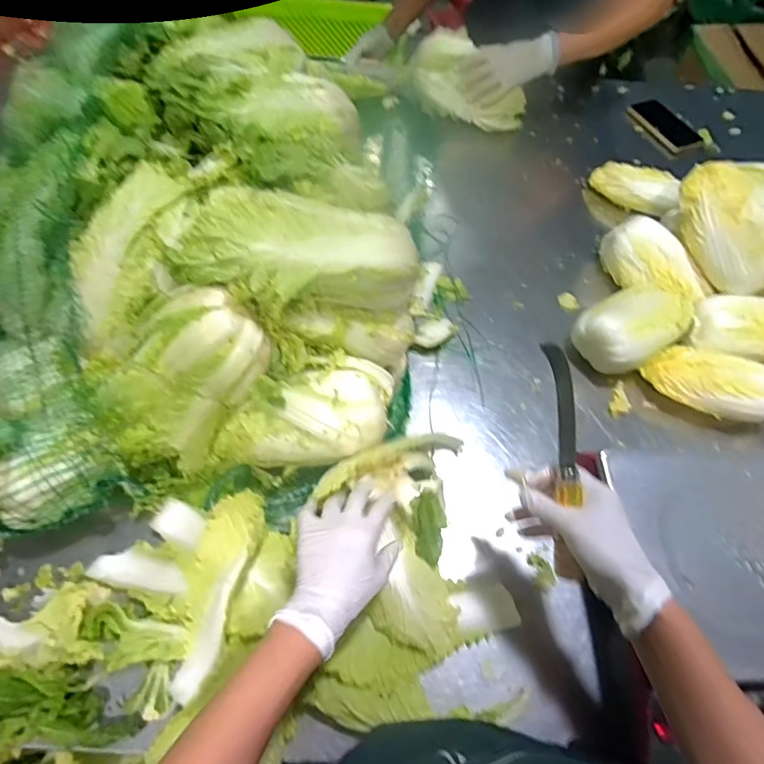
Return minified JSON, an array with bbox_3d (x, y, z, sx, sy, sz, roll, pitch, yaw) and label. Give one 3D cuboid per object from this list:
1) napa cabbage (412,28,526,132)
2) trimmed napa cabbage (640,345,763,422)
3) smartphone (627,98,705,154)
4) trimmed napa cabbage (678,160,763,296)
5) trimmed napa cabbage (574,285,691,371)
[{"bbox_3d":[0.176,-0.595,0.950,0.253,0.115,0.081,33,63,-4],"label":"napa cabbage"},{"bbox_3d":[0.466,-0.002,0.664,0.166,0.088,0.086,24,62,11],"label":"trimmed napa cabbage"},{"bbox_3d":[0.599,-0.550,1.001,0.086,0.020,0.162,-21,64,-13],"label":"smartphone"},{"bbox_3d":[0.518,-0.229,0.704,0.074,0.081,0.201,-12,78,-9],"label":"trimmed napa cabbage"},{"bbox_3d":[0.379,-0.085,0.707,0.183,0.080,0.106,-28,66,-17],"label":"trimmed napa cabbage"}]

